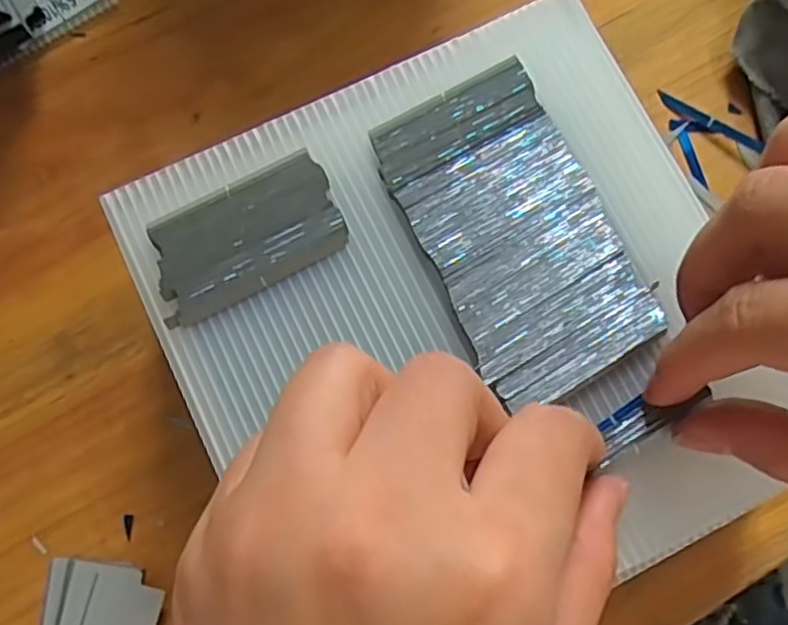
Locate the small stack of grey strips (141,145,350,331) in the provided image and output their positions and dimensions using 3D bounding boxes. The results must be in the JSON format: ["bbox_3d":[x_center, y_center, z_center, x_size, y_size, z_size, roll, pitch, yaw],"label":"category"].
[{"bbox_3d":[-0.043,-0.023,0.209,0.056,0.004,0.032,-28,82,-6],"label":"small stack of grey strips"}]

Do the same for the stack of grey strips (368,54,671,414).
[{"bbox_3d":[0.035,-0.025,0.210,0.052,0.007,0.094,-26,82,-6],"label":"stack of grey strips"}]

